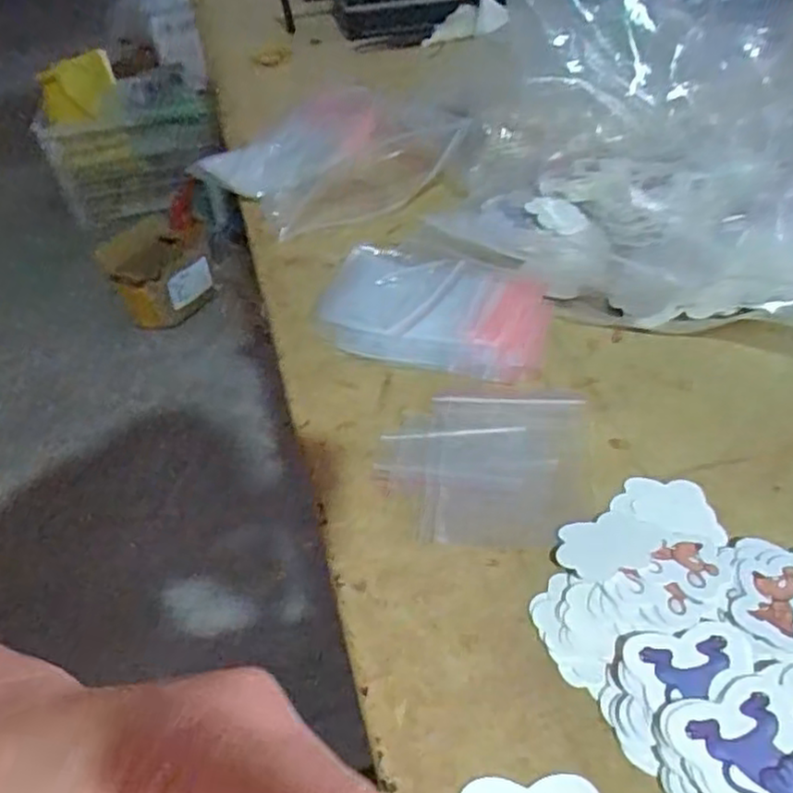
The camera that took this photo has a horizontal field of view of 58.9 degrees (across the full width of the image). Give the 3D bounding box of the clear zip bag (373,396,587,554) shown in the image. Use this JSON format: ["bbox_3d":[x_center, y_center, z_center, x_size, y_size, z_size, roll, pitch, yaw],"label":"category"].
[{"bbox_3d":[0.039,0.031,0.333,0.094,0.006,0.095,4,41,11],"label":"clear zip bag"}]

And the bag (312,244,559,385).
[{"bbox_3d":[0.021,-0.053,0.424,0.141,0.012,0.099,10,43,18],"label":"bag"}]

